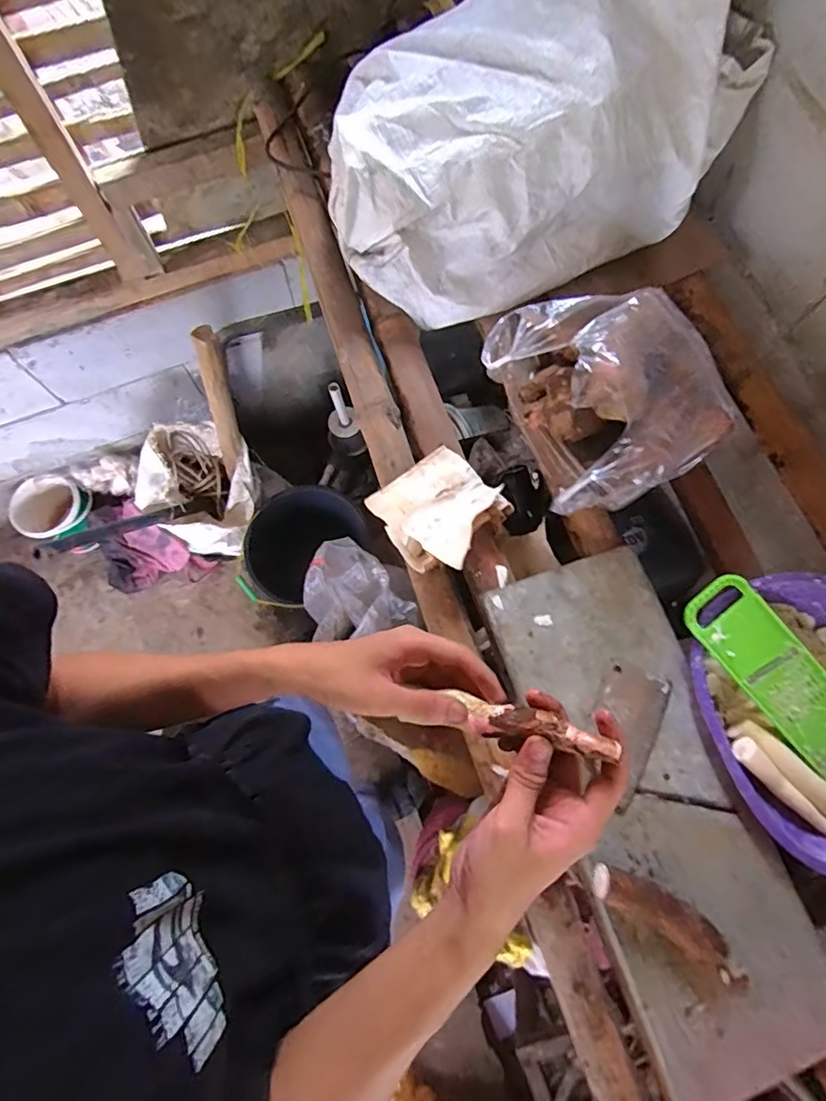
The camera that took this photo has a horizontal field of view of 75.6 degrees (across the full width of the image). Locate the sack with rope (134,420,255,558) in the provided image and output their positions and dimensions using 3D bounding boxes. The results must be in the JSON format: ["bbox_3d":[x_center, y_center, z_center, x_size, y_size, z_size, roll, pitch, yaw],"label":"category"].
[{"bbox_3d":[-0.528,-0.135,1.397,0.268,0.372,0.271,37,77,10],"label":"sack with rope"}]

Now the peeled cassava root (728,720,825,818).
[{"bbox_3d":[0.417,0.239,0.584,0.130,0.026,0.032,41,78,10],"label":"peeled cassava root"}]

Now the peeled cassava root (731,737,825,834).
[{"bbox_3d":[0.404,0.261,0.576,0.026,0.024,0.132,-42,78,-11],"label":"peeled cassava root"}]

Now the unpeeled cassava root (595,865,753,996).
[{"bbox_3d":[0.262,0.370,0.526,0.175,0.043,0.043,32,76,8],"label":"unpeeled cassava root"}]

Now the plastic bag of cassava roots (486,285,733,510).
[{"bbox_3d":[0.241,-0.195,0.642,0.256,0.146,0.253,-25,76,-7],"label":"plastic bag of cassava roots"}]

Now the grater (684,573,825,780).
[{"bbox_3d":[0.417,0.147,0.594,0.081,0.012,0.270,-41,90,2],"label":"grater"}]

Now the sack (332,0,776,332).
[{"bbox_3d":[0.162,-0.578,0.706,0.581,0.198,0.390,-35,77,-10],"label":"sack"}]

